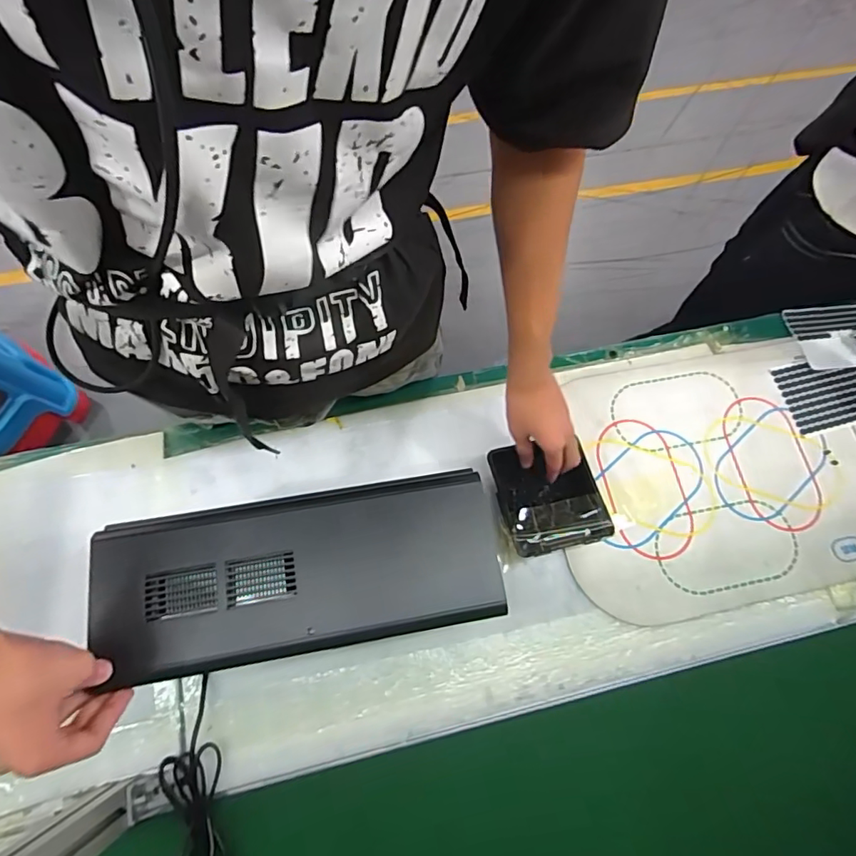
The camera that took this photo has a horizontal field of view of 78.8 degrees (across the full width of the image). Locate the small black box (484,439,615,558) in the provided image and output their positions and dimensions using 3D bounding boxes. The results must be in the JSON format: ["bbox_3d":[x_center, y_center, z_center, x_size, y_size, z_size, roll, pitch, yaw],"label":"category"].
[{"bbox_3d":[0.143,0.085,0.650,0.115,0.058,0.138,-12,69,-8],"label":"small black box"}]

